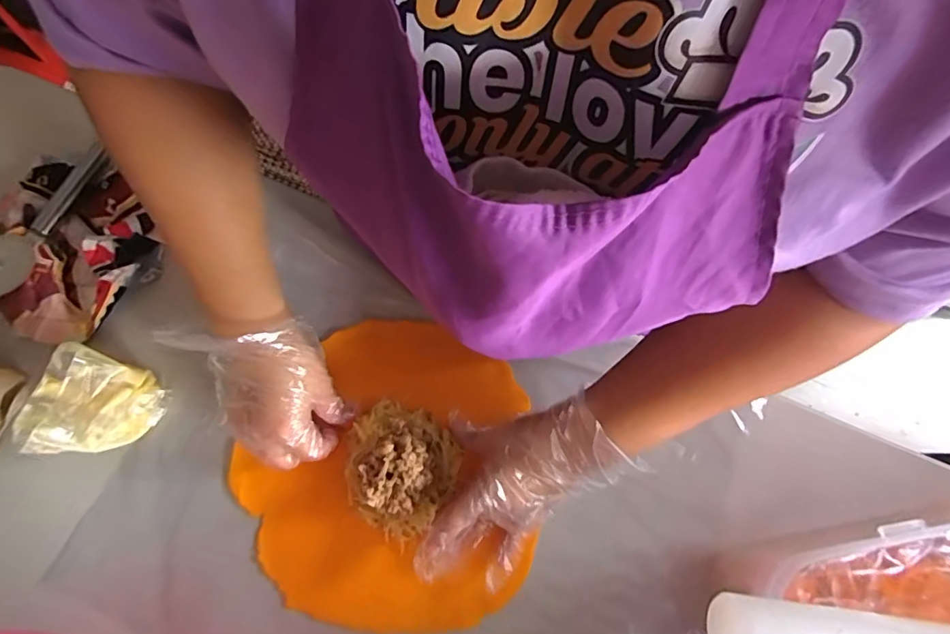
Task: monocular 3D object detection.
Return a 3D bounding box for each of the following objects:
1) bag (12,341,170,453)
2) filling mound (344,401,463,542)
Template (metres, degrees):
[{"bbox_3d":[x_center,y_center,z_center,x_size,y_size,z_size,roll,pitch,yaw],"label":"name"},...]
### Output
[{"bbox_3d":[-0.303,0.072,0.397,0.030,0.085,0.079,10,73,38],"label":"bag"},{"bbox_3d":[-0.065,0.121,0.405,0.093,0.036,0.092,33,74,8],"label":"filling mound"}]

